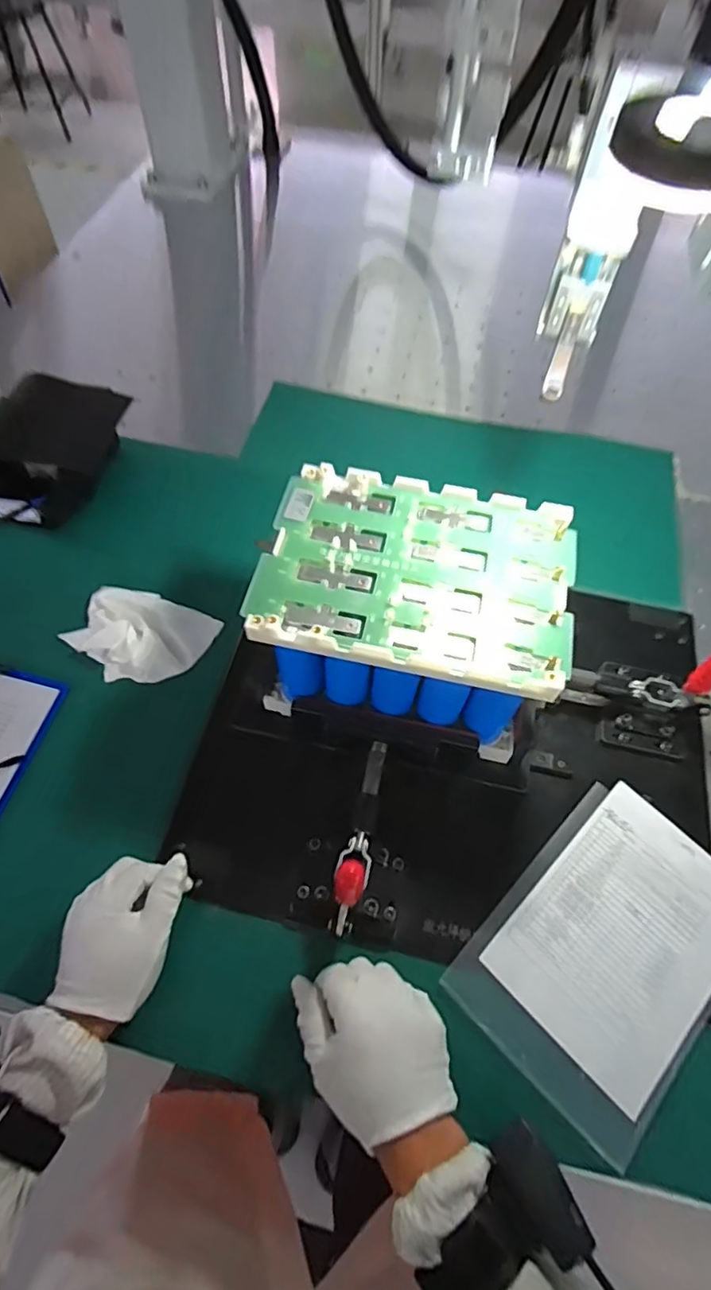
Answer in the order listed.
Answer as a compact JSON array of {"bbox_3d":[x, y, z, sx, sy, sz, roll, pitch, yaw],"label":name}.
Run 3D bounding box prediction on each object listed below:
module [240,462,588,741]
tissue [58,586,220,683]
[{"bbox_3d":[0.047,-0.034,0.521,0.246,0.115,0.180,11,60,4],"label":"module"},{"bbox_3d":[-0.224,-0.011,0.620,0.135,0.044,0.097,12,61,5],"label":"tissue"}]

